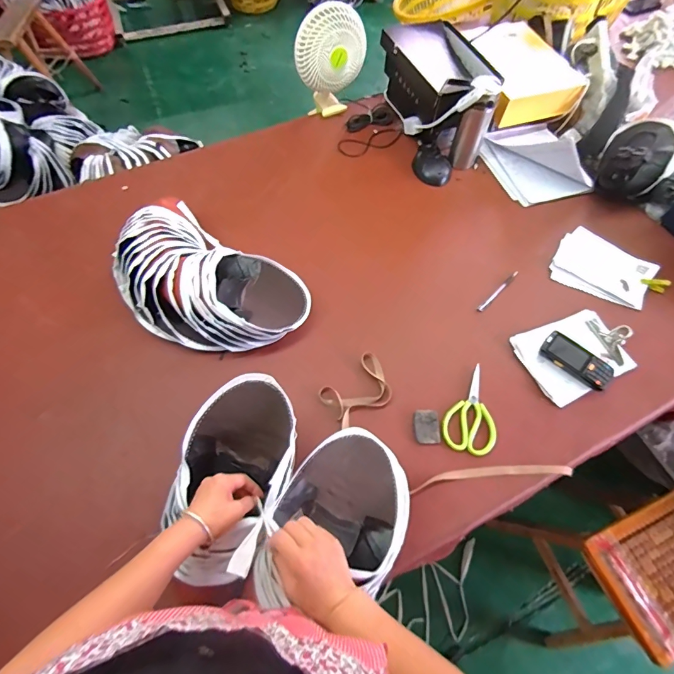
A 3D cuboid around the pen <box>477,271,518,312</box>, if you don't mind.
[{"bbox_3d":[0.388,-0.110,0.930,0.154,0.010,0.013,-40,67,-21],"label":"pen"}]

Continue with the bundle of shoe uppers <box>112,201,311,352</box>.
[{"bbox_3d":[-0.298,-0.112,0.863,0.450,0.147,0.266,27,66,13],"label":"bundle of shoe uppers"}]

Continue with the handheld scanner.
[{"bbox_3d":[0.511,0.049,0.825,0.142,0.026,0.062,38,66,20],"label":"handheld scanner"}]

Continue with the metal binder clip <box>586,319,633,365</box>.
[{"bbox_3d":[0.614,-0.003,0.854,0.058,0.031,0.113,-20,61,-11],"label":"metal binder clip"}]

